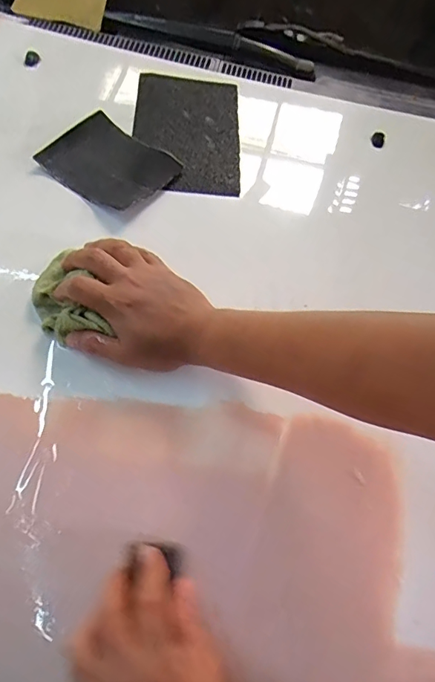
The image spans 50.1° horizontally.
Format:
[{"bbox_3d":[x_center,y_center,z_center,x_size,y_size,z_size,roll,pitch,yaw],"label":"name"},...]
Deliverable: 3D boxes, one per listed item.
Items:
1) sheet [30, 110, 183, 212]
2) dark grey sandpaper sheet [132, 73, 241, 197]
[{"bbox_3d":[-0.128,-0.218,0.564,0.138,0.024,0.120,32,52,17],"label":"sheet"},{"bbox_3d":[-0.039,-0.281,0.618,0.136,0.009,0.227,3,61,-8],"label":"dark grey sandpaper sheet"}]

